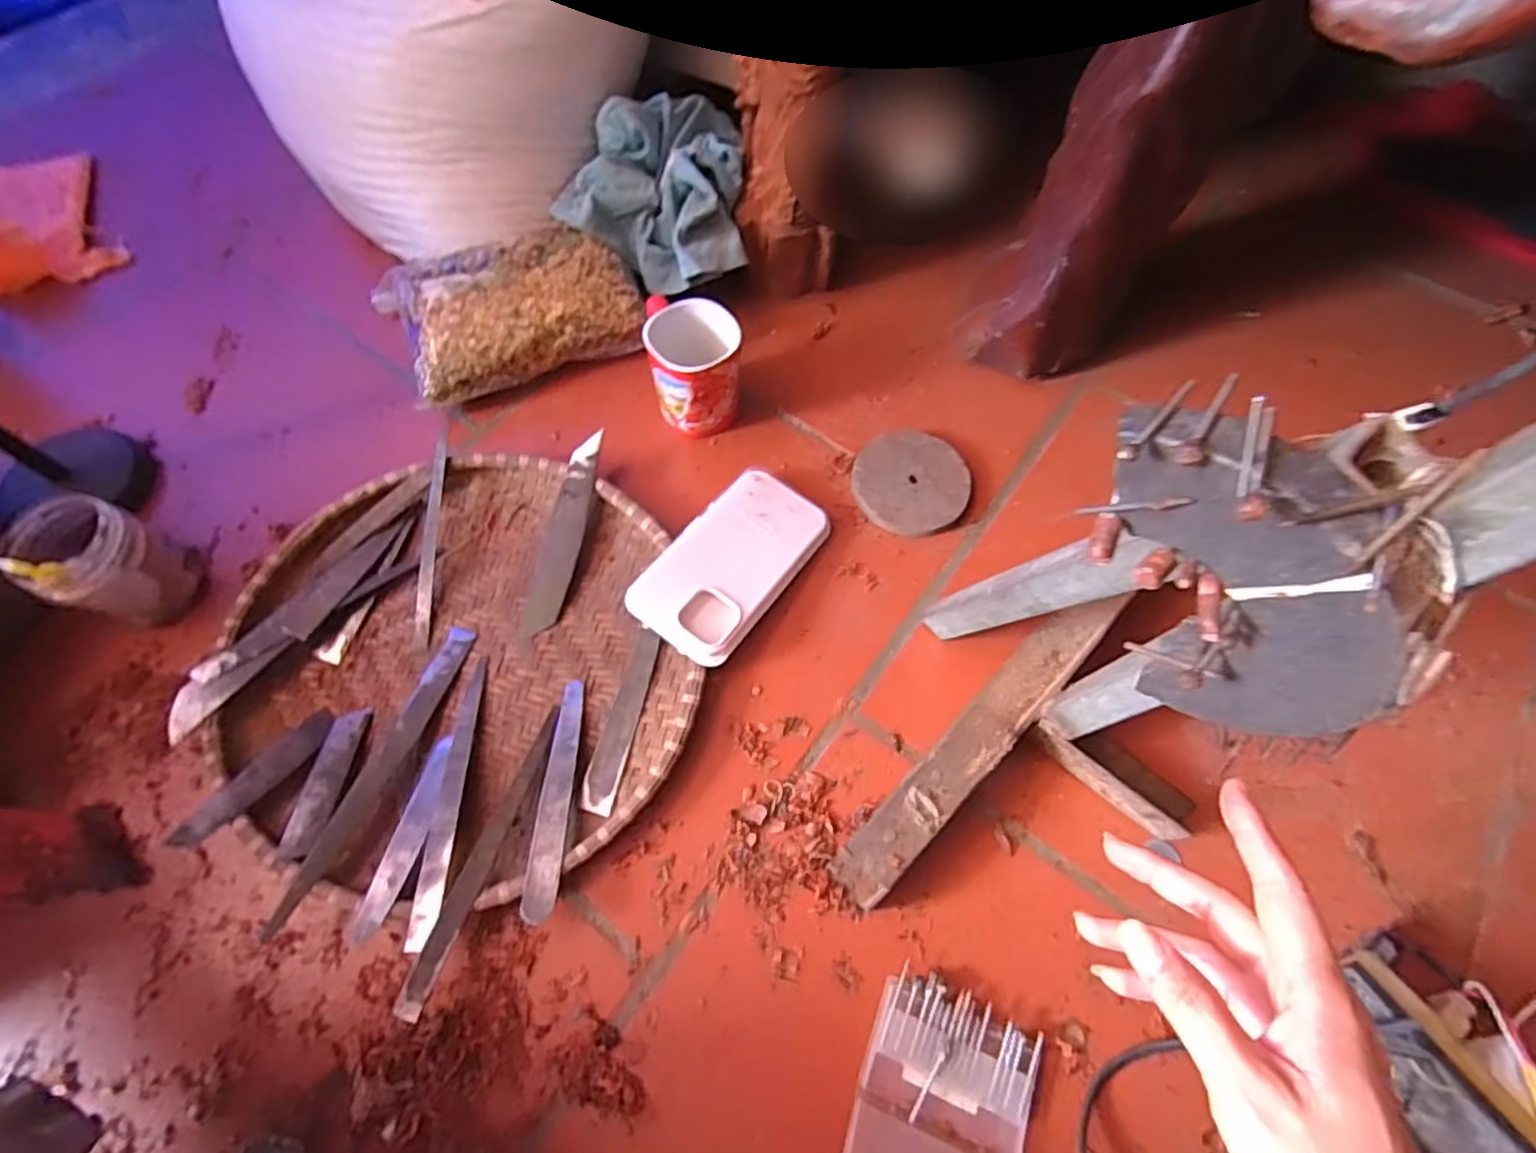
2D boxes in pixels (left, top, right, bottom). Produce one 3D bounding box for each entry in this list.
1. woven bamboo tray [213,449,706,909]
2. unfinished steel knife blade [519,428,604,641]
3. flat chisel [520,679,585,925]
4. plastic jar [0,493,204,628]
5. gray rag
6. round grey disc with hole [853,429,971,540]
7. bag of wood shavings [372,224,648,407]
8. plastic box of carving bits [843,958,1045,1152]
[{"bbox_3d":[-0.227,0.055,0.510,0.316,0.032,0.334,-12,65,-6],"label":"woven bamboo tray"},{"bbox_3d":[-0.166,-0.037,0.551,0.033,0.008,0.175,6,74,9],"label":"unfinished steel knife blade"},{"bbox_3d":[-0.145,0.147,0.464,0.022,0.008,0.158,1,56,-4],"label":"flat chisel"},{"bbox_3d":[-0.487,-0.008,0.500,0.067,0.094,0.071,0,64,0],"label":"plastic jar"},{"bbox_3d":[-0.111,-0.361,0.638,0.175,0.083,0.198,-2,64,-1],"label":"gray rag"},{"bbox_3d":[0.125,-0.083,0.592,0.100,0.016,0.101,0,64,0],"label":"round grey disc with hole"},{"bbox_3d":[-0.231,-0.245,0.625,0.220,0.080,0.126,-21,66,-10],"label":"bag of wood shavings"},{"bbox_3d":[0.099,0.311,0.384,0.096,0.037,0.131,21,66,10],"label":"plastic box of carving bits"}]

